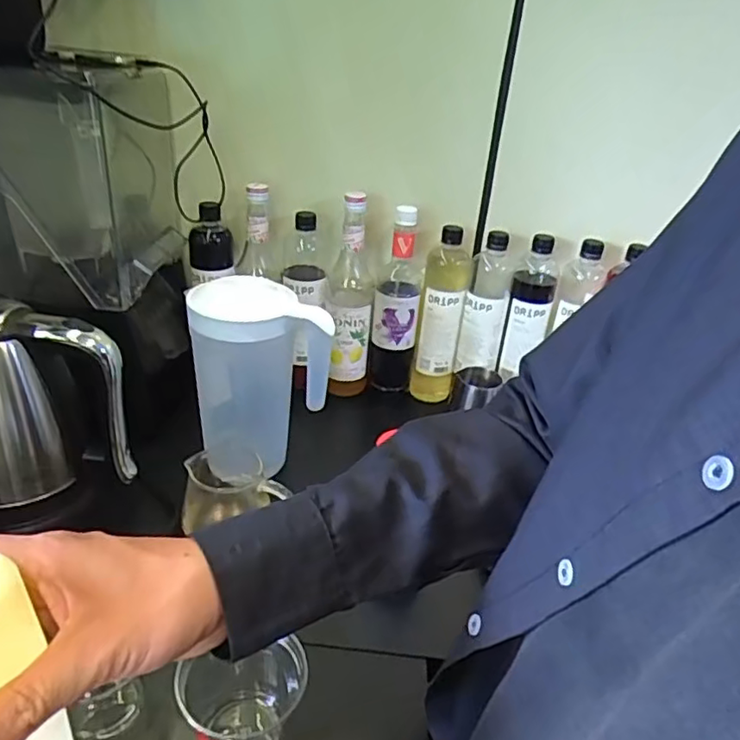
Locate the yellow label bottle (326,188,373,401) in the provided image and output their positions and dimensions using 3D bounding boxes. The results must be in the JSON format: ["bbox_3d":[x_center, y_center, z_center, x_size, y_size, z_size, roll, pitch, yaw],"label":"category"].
[{"bbox_3d":[-0.028,-0.107,0.907,0.065,0.304,0.062,5,29,-1],"label":"yellow label bottle"}]

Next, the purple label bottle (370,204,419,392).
[{"bbox_3d":[0.042,-0.099,0.931,0.067,0.297,0.083,8,29,4],"label":"purple label bottle"}]

